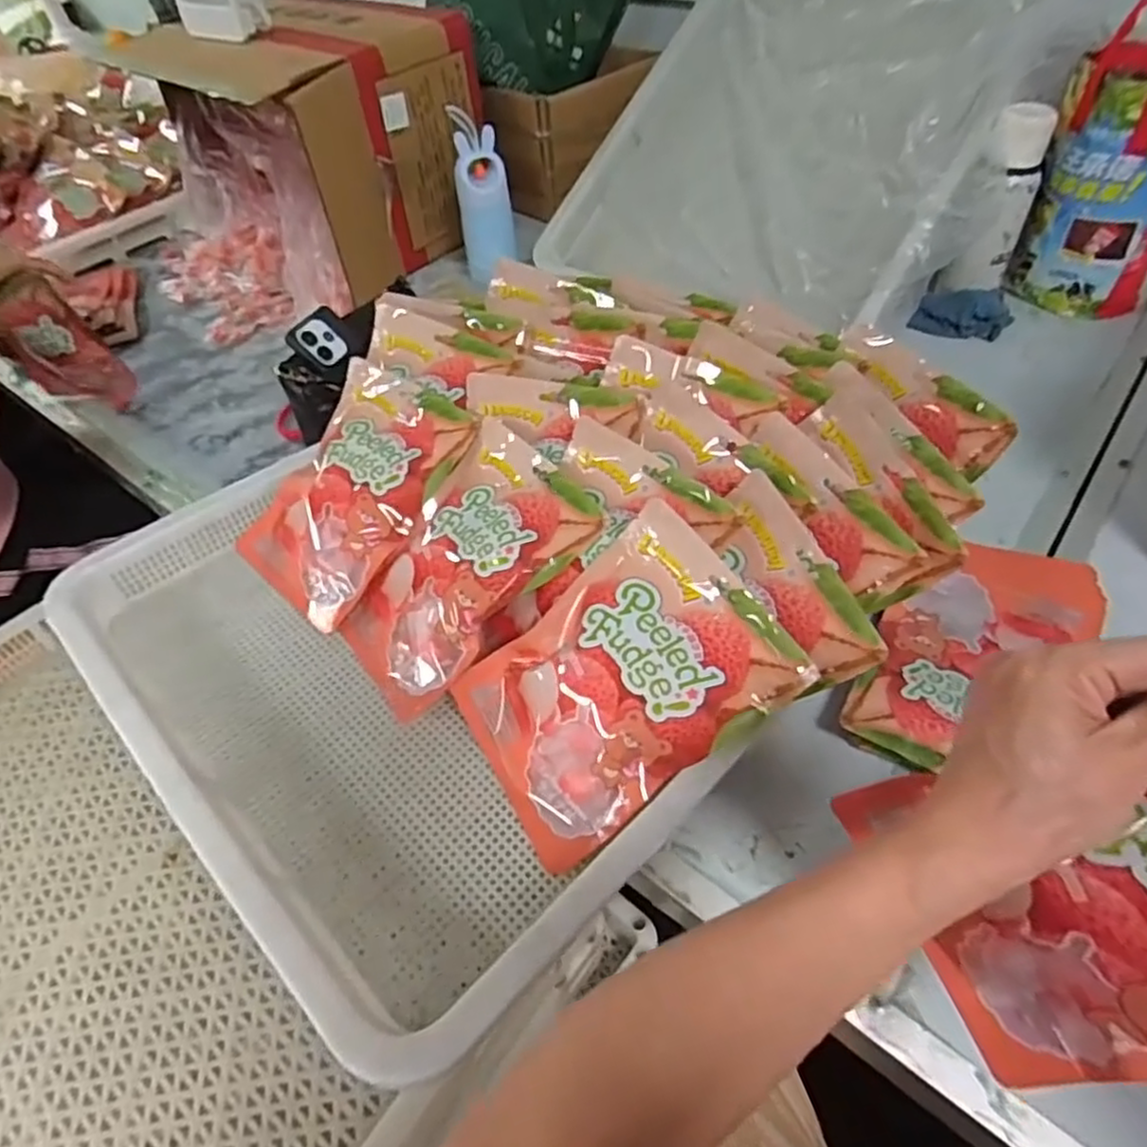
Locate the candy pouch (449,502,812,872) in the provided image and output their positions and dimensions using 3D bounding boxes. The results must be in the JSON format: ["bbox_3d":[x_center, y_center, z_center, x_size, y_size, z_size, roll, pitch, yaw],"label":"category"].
[{"bbox_3d":[0.026,0.072,0.472,0.210,0.029,0.150,-42,66,9],"label":"candy pouch"}]

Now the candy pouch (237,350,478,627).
[{"bbox_3d":[-0.195,-0.074,0.619,0.158,0.026,0.216,28,85,28],"label":"candy pouch"}]

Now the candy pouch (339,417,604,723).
[{"bbox_3d":[-0.094,-0.009,0.557,0.215,0.028,0.147,-47,56,0],"label":"candy pouch"}]

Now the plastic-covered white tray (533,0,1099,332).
[{"bbox_3d":[0.315,-0.615,0.951,0.506,0.130,0.597,36,91,29],"label":"plastic-covered white tray"}]

